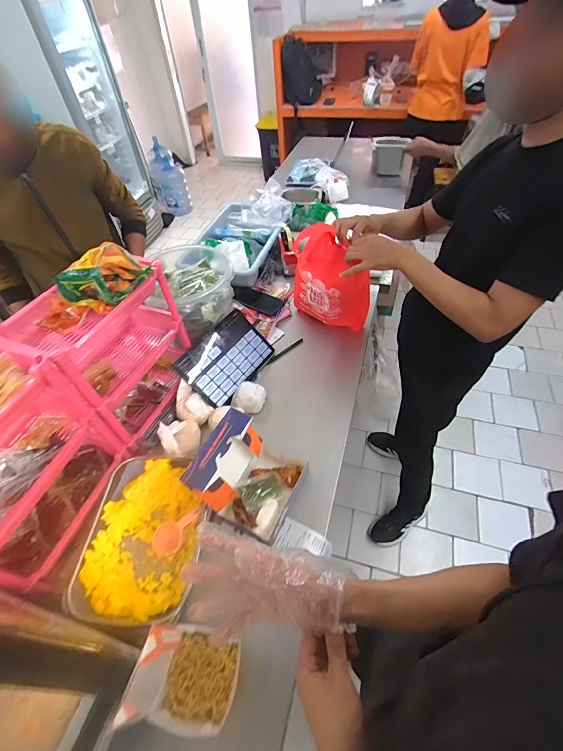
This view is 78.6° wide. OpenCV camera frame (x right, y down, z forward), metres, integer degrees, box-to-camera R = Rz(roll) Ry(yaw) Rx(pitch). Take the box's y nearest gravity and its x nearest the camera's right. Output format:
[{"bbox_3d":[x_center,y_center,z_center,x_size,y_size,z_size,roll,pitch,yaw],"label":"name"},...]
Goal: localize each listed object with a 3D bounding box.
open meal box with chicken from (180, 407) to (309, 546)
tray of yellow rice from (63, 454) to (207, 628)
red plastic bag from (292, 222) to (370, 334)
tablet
[{"bbox_3d":[-0.060,0.193,0.675,0.173,0.133,0.178,22,55,21],"label":"open meal box with chicken"},{"bbox_3d":[-0.265,0.303,0.667,0.219,0.073,0.286,6,51,9],"label":"tray of yellow rice"},{"bbox_3d":[0.127,-0.256,0.931,0.222,0.258,0.080,35,60,28],"label":"red plastic bag"},{"bbox_3d":[-0.140,-0.046,0.902,0.161,0.008,0.247,47,59,-11],"label":"tablet"}]

